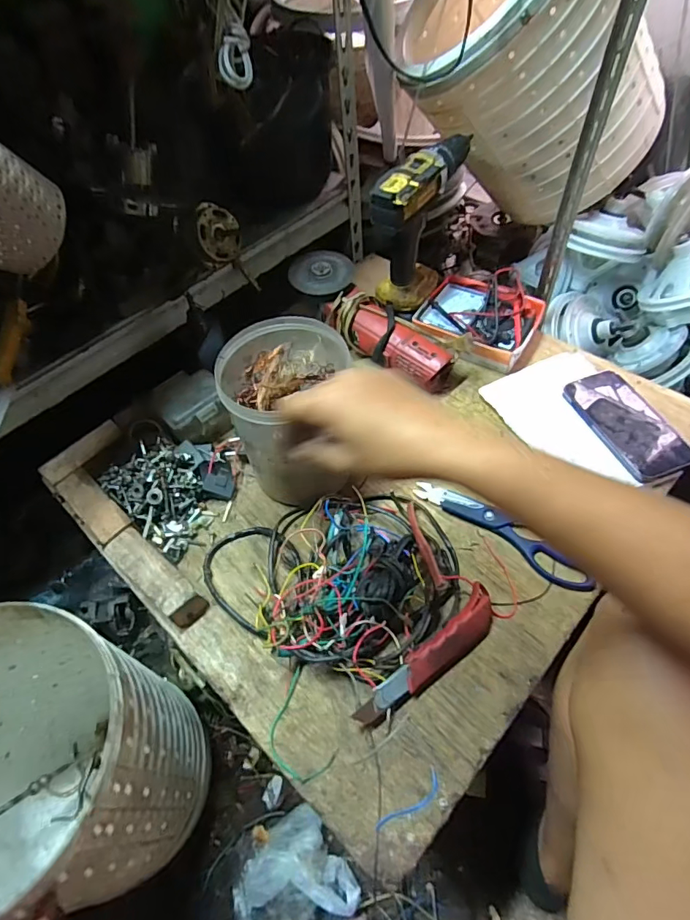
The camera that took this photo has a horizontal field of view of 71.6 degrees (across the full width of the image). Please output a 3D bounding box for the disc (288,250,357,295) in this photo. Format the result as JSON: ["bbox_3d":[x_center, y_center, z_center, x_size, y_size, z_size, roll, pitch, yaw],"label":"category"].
[{"bbox_3d":[-0.034,-0.280,0.713,0.087,0.010,0.085,-1,73,4],"label":"disc"}]

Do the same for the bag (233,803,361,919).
[{"bbox_3d":[-0.069,0.527,0.603,0.141,0.054,0.125,-26,58,-14],"label":"bag"}]

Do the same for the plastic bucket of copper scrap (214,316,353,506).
[{"bbox_3d":[-0.057,-0.051,0.546,0.132,0.167,0.141,2,56,5],"label":"plastic bucket of copper scrap"}]

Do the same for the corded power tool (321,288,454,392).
[{"bbox_3d":[0.069,-0.174,0.690,0.201,0.070,0.077,37,66,25],"label":"corded power tool"}]

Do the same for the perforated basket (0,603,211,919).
[{"bbox_3d":[-0.311,0.330,0.521,0.253,0.320,0.245,6,57,7],"label":"perforated basket"}]

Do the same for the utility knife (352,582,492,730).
[{"bbox_3d":[0.085,0.193,0.461,0.173,0.028,0.036,-38,62,-20],"label":"utility knife"}]

